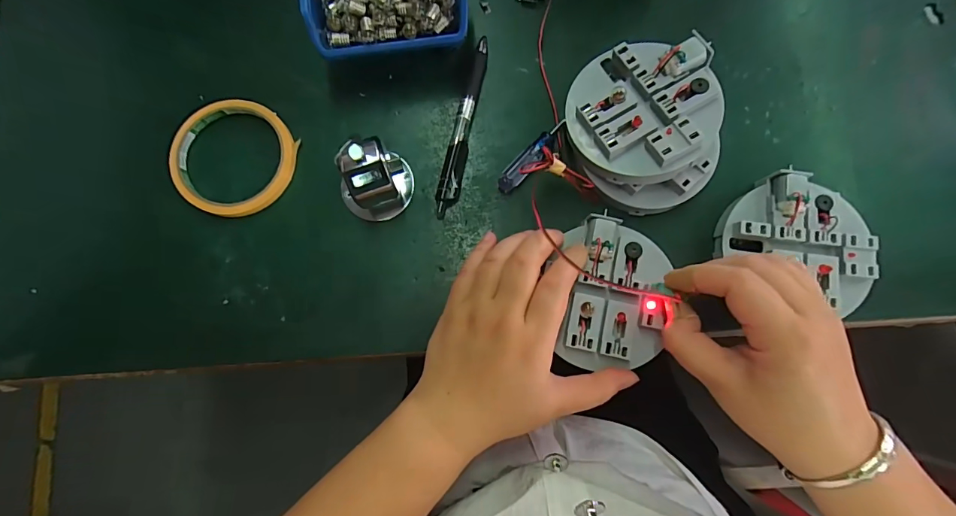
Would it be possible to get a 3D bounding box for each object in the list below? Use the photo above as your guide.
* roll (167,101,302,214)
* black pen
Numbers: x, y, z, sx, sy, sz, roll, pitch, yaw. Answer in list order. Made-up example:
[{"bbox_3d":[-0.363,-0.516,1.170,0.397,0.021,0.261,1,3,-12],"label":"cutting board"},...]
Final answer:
[{"bbox_3d":[-0.187,-0.077,0.328,0.090,0.009,0.089,0,83,1],"label":"roll"},{"bbox_3d":[-0.011,-0.102,0.333,0.015,0.014,0.143,12,83,3],"label":"black pen"}]

